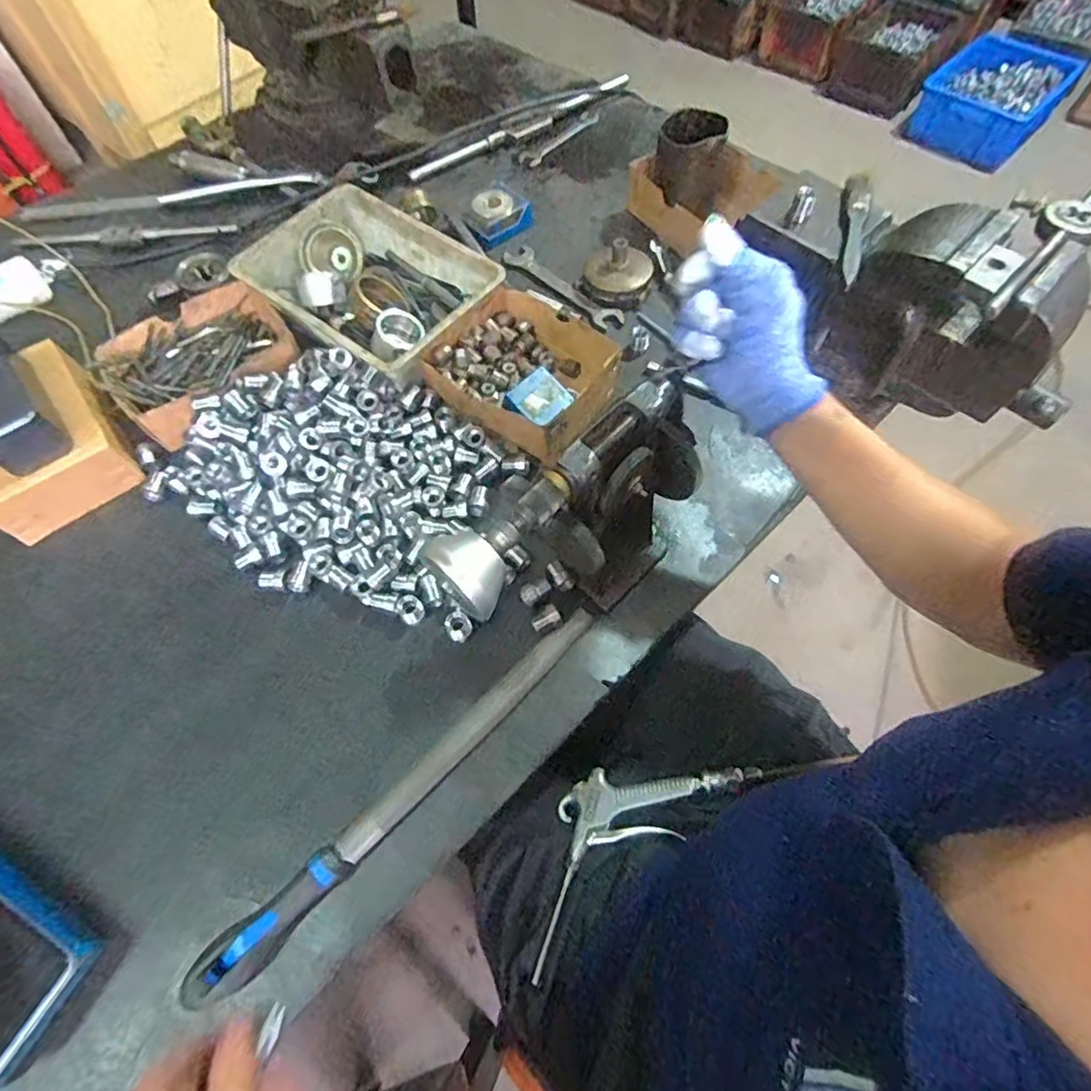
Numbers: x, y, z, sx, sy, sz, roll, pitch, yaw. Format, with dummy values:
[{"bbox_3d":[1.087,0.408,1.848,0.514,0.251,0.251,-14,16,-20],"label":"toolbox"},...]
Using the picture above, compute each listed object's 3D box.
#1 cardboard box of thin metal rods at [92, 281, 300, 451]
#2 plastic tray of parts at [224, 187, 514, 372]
[{"bbox_3d":[-0.349,-0.194,0.602,0.183,0.040,0.143,-40,67,-17],"label":"cardboard box of thin metal rods"},{"bbox_3d":[-0.185,-0.270,0.632,0.246,0.071,0.170,34,69,18],"label":"plastic tray of parts"}]

